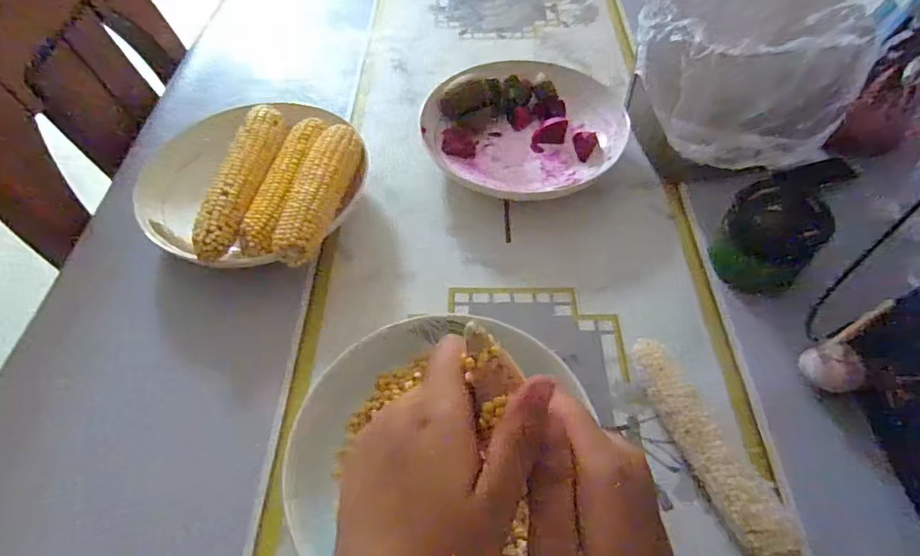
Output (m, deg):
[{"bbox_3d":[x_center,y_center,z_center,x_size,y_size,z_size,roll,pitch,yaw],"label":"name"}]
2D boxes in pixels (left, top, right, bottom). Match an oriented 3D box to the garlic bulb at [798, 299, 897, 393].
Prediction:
[{"bbox_3d":[0.276,0.057,0.364,0.043,0.059,0.037,-24,58,-16],"label":"garlic bulb"}]

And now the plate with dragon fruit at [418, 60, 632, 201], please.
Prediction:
[{"bbox_3d":[0.066,-0.157,0.532,0.204,0.049,0.168,-11,55,-7],"label":"plate with dragon fruit"}]

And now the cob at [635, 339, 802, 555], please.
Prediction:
[{"bbox_3d":[0.163,0.111,0.344,0.029,0.032,0.152,-19,56,-12],"label":"cob"}]

